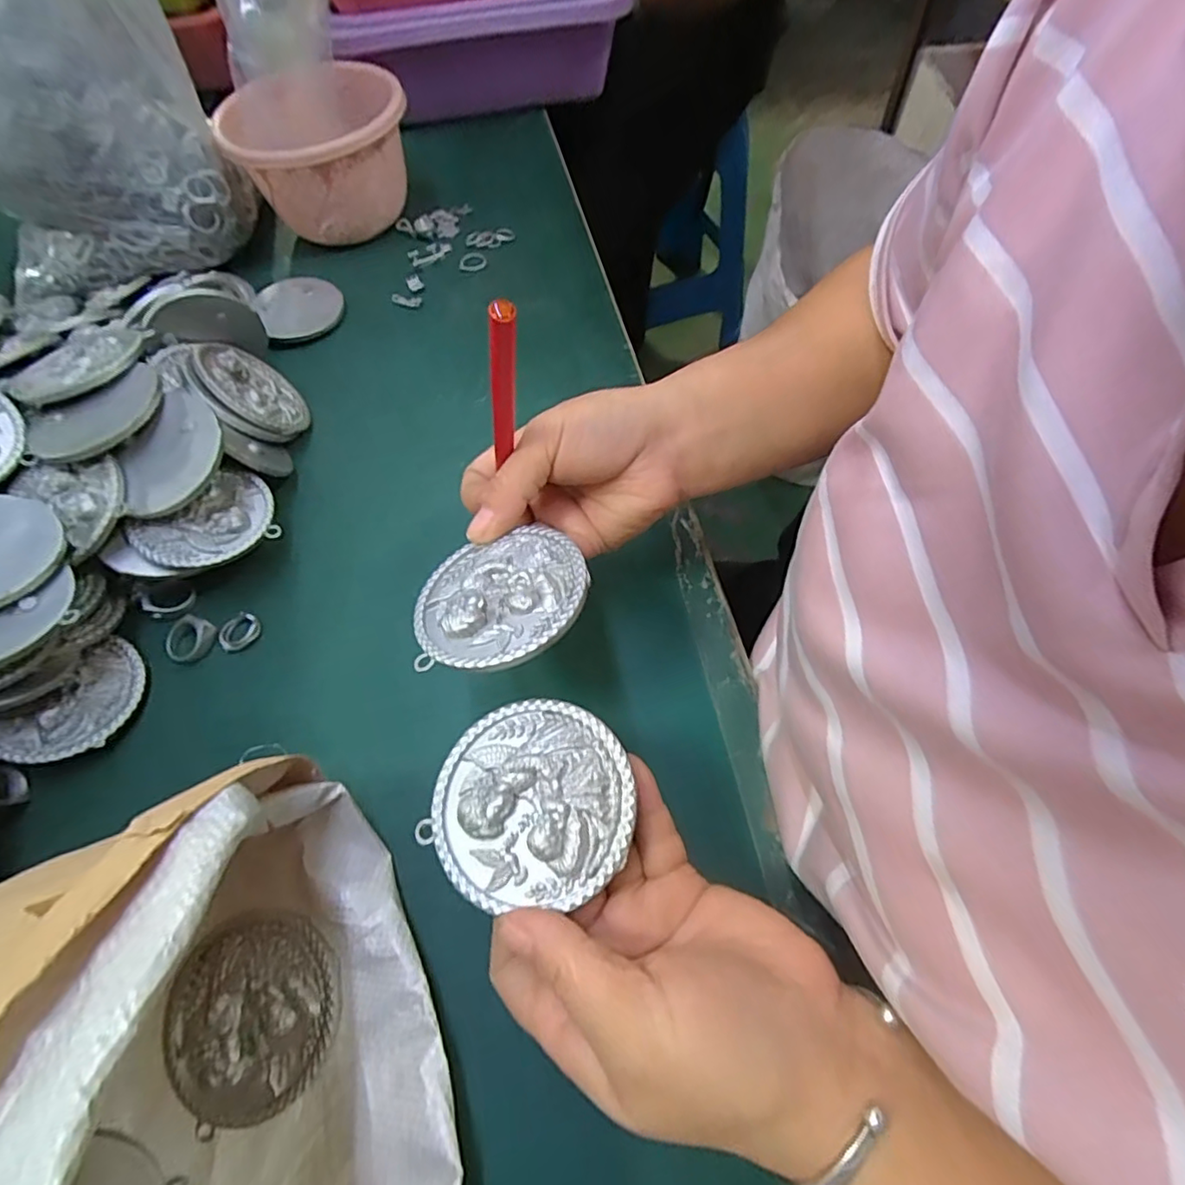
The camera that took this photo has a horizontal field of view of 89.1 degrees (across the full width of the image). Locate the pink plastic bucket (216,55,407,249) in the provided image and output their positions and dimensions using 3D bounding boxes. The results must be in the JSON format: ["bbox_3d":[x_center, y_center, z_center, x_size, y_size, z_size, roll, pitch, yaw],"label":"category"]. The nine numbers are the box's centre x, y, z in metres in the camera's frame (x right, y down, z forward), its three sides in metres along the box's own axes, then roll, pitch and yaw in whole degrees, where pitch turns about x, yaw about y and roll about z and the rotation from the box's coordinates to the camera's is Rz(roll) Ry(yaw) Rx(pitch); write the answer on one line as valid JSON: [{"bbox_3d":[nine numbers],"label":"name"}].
[{"bbox_3d":[-0.222,-0.362,0.513,0.144,0.094,0.139,-22,61,-8],"label":"pink plastic bucket"}]

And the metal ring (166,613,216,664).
[{"bbox_3d":[-0.230,0.026,0.342,0.020,0.008,0.027,12,61,11],"label":"metal ring"}]

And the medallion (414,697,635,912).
[{"bbox_3d":[-0.023,0.074,0.219,0.071,0.010,0.068,-2,60,3],"label":"medallion"}]

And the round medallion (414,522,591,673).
[{"bbox_3d":[-0.039,0.001,0.248,0.072,0.006,0.070,-10,49,12],"label":"round medallion"}]

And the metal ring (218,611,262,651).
[{"bbox_3d":[-0.204,0.022,0.347,0.021,0.004,0.023,-2,60,3],"label":"metal ring"}]

